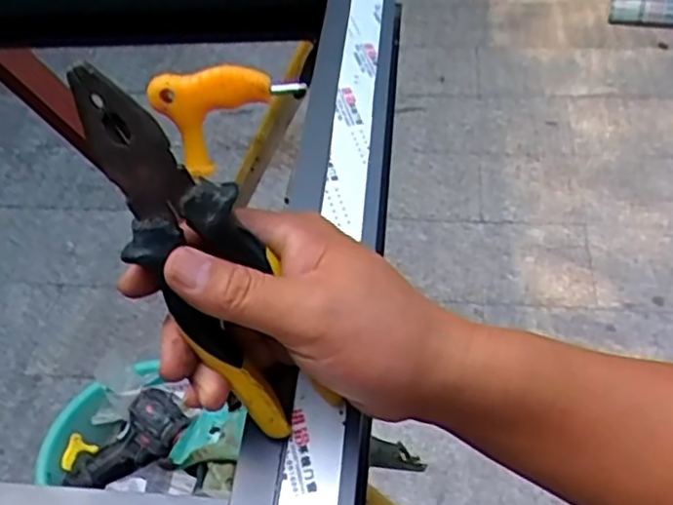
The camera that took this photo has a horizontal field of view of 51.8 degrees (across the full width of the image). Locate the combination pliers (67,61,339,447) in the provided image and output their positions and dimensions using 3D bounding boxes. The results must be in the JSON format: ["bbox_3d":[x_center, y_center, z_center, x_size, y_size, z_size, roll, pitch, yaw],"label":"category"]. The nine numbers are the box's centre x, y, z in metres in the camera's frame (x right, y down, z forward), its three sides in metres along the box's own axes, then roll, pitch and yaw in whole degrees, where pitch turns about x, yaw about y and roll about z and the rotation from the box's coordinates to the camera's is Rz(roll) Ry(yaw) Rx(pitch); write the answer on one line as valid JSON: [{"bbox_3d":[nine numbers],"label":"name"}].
[{"bbox_3d":[-0.059,0.006,0.315,0.047,0.193,0.027,-42,28,-30],"label":"combination pliers"}]

